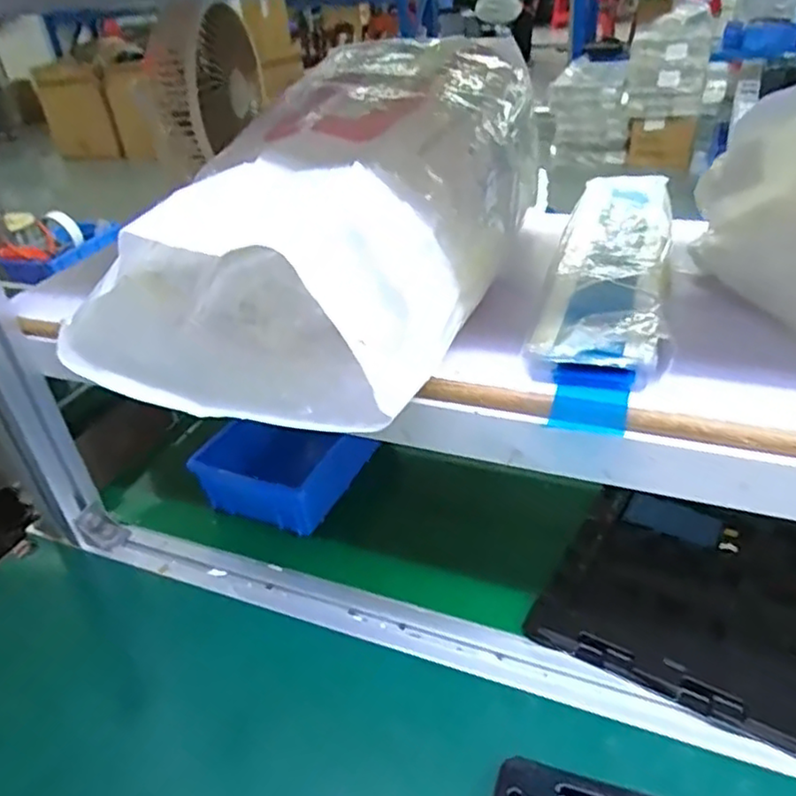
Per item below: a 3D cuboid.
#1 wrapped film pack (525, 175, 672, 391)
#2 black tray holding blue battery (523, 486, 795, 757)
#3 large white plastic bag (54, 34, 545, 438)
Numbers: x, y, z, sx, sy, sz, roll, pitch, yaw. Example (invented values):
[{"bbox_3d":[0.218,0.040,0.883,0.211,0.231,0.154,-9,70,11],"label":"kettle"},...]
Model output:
[{"bbox_3d":[0.165,-0.106,0.515,0.074,0.030,0.327,6,36,18],"label":"wrapped film pack"},{"bbox_3d":[0.270,0.162,0.532,0.277,0.008,0.204,16,40,30],"label":"black tray holding blue battery"},{"bbox_3d":[-0.038,-0.133,0.491,0.220,0.151,0.343,11,38,24],"label":"large white plastic bag"}]

